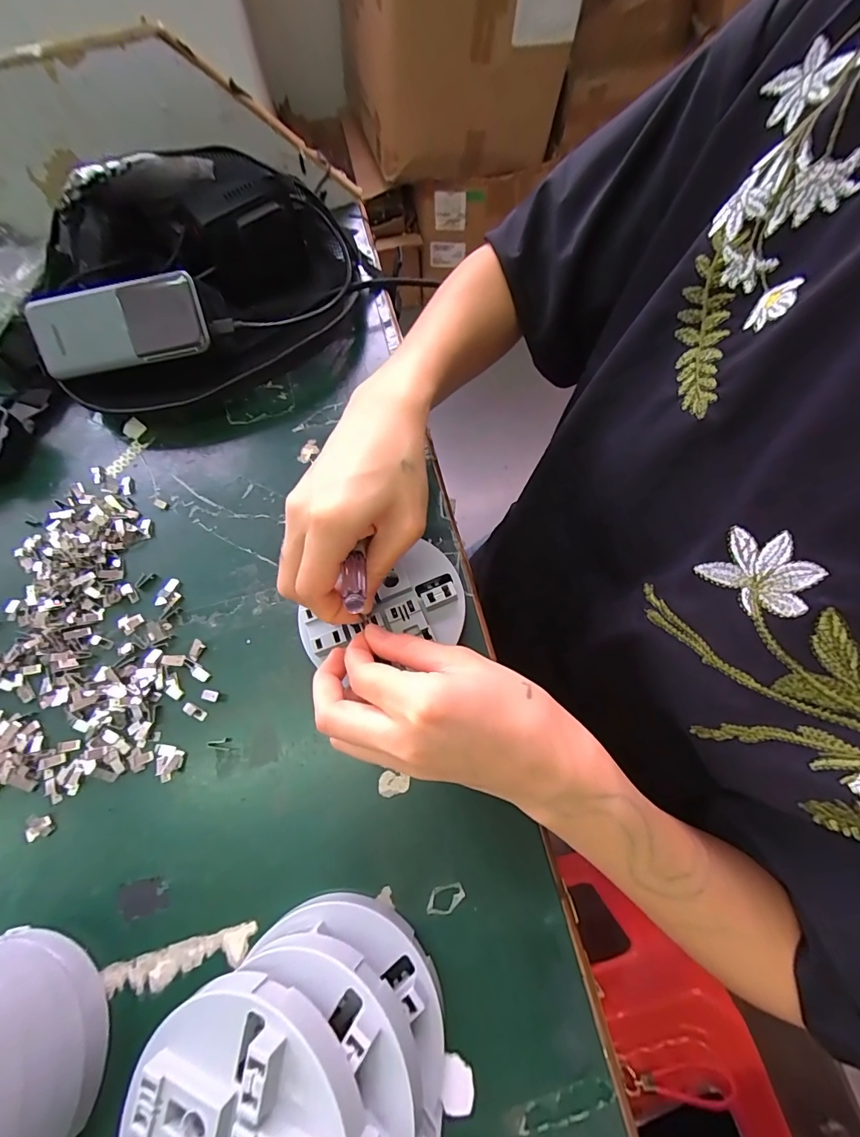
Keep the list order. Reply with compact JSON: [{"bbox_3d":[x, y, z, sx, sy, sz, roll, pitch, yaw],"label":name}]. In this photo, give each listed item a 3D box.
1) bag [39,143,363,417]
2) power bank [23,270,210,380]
[{"bbox_3d":[-0.179,-0.225,0.348,0.236,0.113,0.165,-21,69,-5],"label":"bag"},{"bbox_3d":[-0.233,-0.179,0.327,0.133,0.016,0.054,-8,106,4],"label":"power bank"}]

